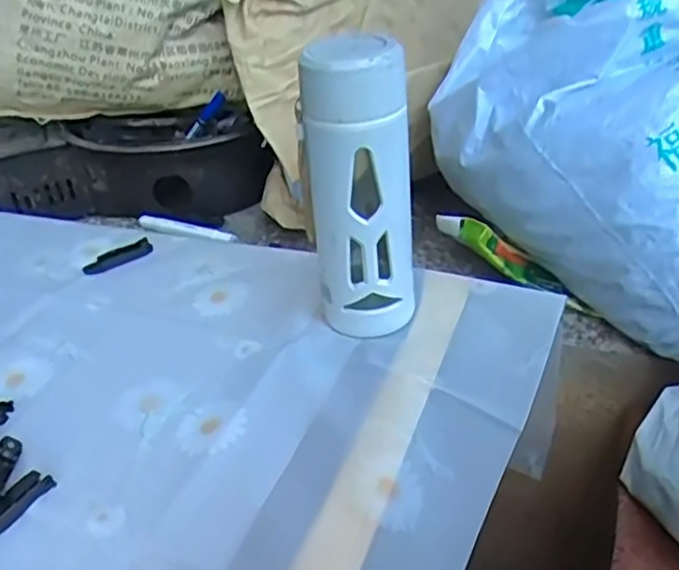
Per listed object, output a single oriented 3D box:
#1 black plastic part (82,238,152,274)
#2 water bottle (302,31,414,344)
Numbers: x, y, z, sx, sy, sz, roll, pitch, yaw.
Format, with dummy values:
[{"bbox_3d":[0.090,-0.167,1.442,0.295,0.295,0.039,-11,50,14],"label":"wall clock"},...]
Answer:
[{"bbox_3d":[-0.208,-0.026,0.648,0.066,0.009,0.023,-22,38,-22],"label":"black plastic part"},{"bbox_3d":[0.015,-0.063,0.489,0.069,0.209,0.055,-6,35,1],"label":"water bottle"}]

